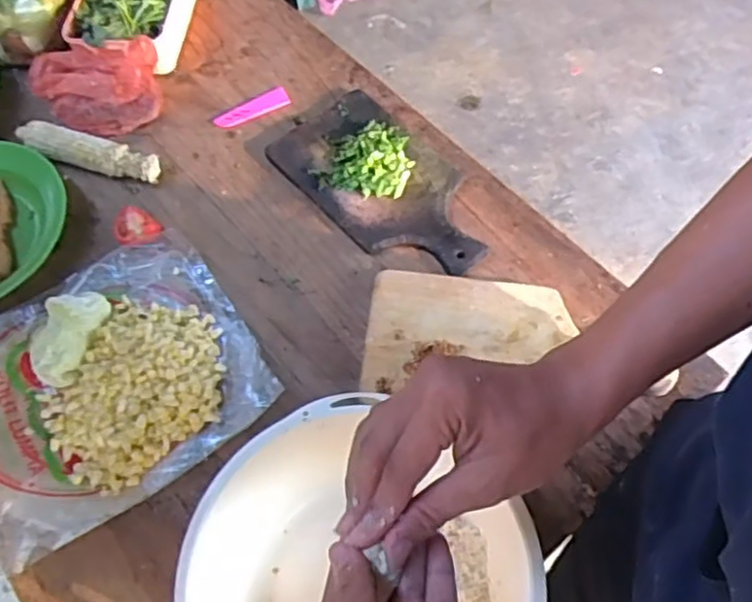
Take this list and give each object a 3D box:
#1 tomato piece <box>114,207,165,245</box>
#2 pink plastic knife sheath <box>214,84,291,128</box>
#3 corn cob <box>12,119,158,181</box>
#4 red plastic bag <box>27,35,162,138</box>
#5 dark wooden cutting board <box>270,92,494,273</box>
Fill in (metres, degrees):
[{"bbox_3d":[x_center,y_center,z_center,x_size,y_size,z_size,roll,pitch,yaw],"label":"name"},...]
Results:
[{"bbox_3d":[-0.247,-0.073,0.708,0.044,0.023,0.040,2,59,-3],"label":"tomato piece"},{"bbox_3d":[-0.142,-0.224,0.799,0.090,0.006,0.029,-28,65,-19],"label":"pink plastic knife sheath"},{"bbox_3d":[-0.318,-0.163,0.756,0.168,0.031,0.033,17,59,7],"label":"corn cob"},{"bbox_3d":[-0.325,-0.259,0.791,0.118,0.067,0.138,-37,68,-22],"label":"red plastic bag"},{"bbox_3d":[0.009,-0.125,0.732,0.137,0.021,0.257,-38,66,-19],"label":"dark wooden cutting board"}]

